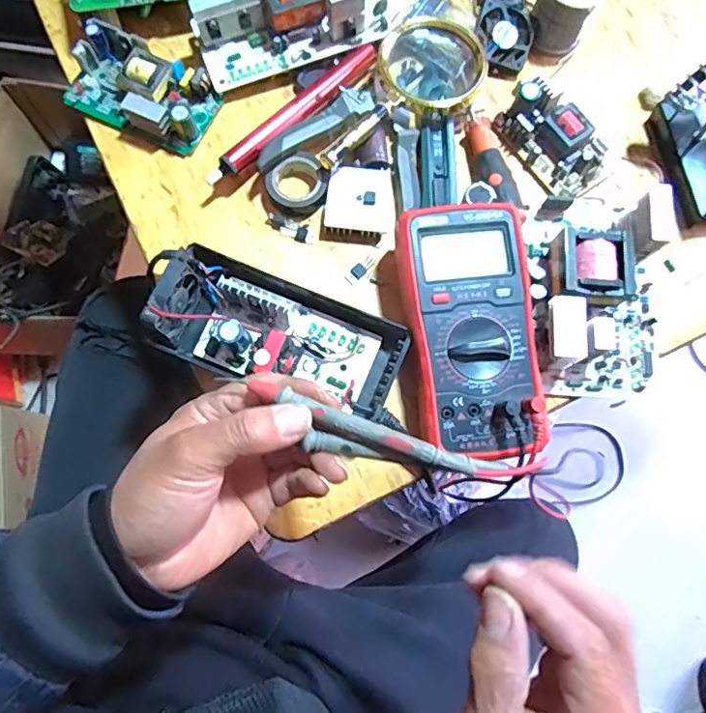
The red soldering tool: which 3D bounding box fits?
[{"bbox_3d":[-0.048,-0.203,0.452,0.020,0.015,0.183,42,79,8],"label":"red soldering tool"}]

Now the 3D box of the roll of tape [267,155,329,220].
[{"bbox_3d":[-0.044,-0.139,0.445,0.047,0.018,0.045,0,76,-1],"label":"roll of tape"}]

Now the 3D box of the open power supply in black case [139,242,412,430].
[{"bbox_3d":[-0.052,-0.015,0.393,0.189,0.047,0.084,21,77,3],"label":"open power supply in black case"}]

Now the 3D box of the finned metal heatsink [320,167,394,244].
[{"bbox_3d":[0.005,-0.124,0.446,0.055,0.018,0.058,4,76,-1],"label":"finned metal heatsink"}]

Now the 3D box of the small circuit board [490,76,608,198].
[{"bbox_3d":[0.167,-0.182,0.448,0.053,0.035,0.092,-40,81,-10],"label":"small circuit board"}]

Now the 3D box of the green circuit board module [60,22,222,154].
[{"bbox_3d":[-0.177,-0.225,0.456,0.116,0.033,0.067,24,77,4],"label":"green circuit board module"}]

